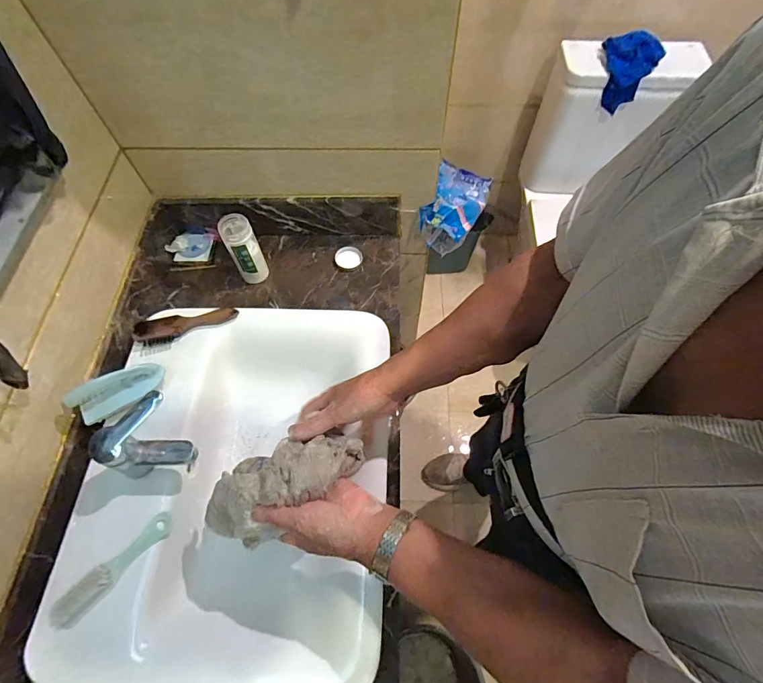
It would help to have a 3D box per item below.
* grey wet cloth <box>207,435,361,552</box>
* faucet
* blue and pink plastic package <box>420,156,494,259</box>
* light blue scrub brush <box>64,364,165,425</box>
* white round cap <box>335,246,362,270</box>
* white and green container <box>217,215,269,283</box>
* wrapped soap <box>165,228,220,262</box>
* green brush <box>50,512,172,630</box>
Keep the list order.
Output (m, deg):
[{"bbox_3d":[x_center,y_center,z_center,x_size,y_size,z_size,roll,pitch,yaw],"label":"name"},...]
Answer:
[{"bbox_3d":[-0.125,0.172,0.481,0.207,0.078,0.094,-28,65,7],"label":"grey wet cloth"},{"bbox_3d":[-0.313,0.133,0.568,0.102,0.105,0.096,-1,64,0],"label":"faucet"},{"bbox_3d":[0.167,-0.320,0.944,0.139,0.060,0.244,36,71,-26],"label":"blue and pink plastic package"},{"bbox_3d":[-0.396,0.070,0.612,0.121,0.070,0.029,-39,69,-17],"label":"light blue scrub brush"},{"bbox_3d":[-0.072,-0.185,0.895,0.058,0.012,0.063,0,64,1],"label":"white round cap"},{"bbox_3d":[-0.275,-0.182,0.826,0.060,0.136,0.067,-28,67,-13],"label":"white and green container"},{"bbox_3d":[-0.416,-0.215,0.913,0.107,0.027,0.064,-12,64,-5],"label":"wrapped soap"},{"bbox_3d":[-0.354,0.301,0.542,0.039,0.016,0.166,39,70,18],"label":"green brush"}]

